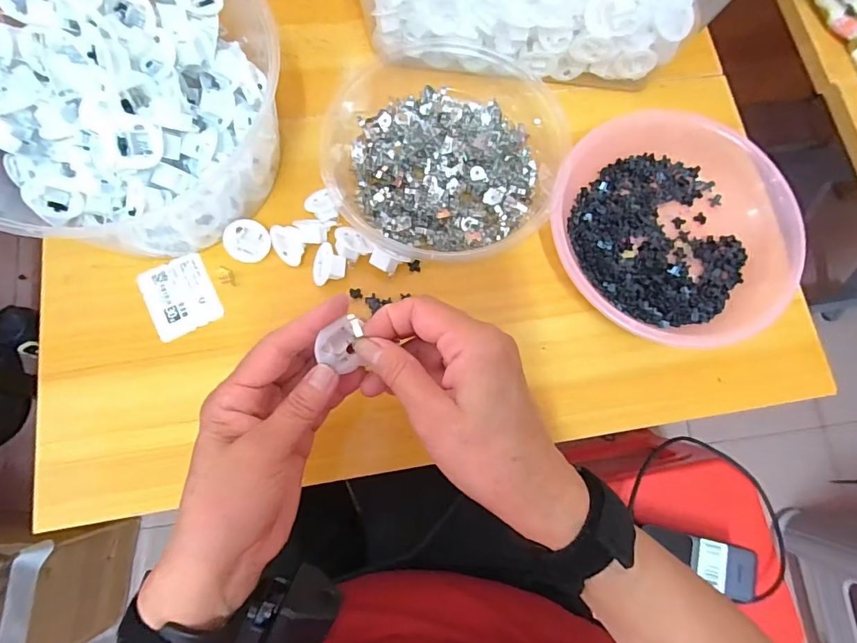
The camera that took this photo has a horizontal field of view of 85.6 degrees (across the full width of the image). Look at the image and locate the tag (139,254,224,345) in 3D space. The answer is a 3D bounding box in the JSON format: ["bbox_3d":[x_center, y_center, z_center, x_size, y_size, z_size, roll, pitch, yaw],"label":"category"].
[{"bbox_3d":[-0.192,-0.020,0.358,0.049,0.004,0.061,-26,78,-13],"label":"tag"}]

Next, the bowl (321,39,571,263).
[{"bbox_3d":[0.012,-0.144,0.376,0.183,0.053,0.186,1,78,-3],"label":"bowl"}]

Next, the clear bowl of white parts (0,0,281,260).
[{"bbox_3d":[-0.221,-0.166,0.331,0.208,0.079,0.215,1,78,-3],"label":"clear bowl of white parts"}]

